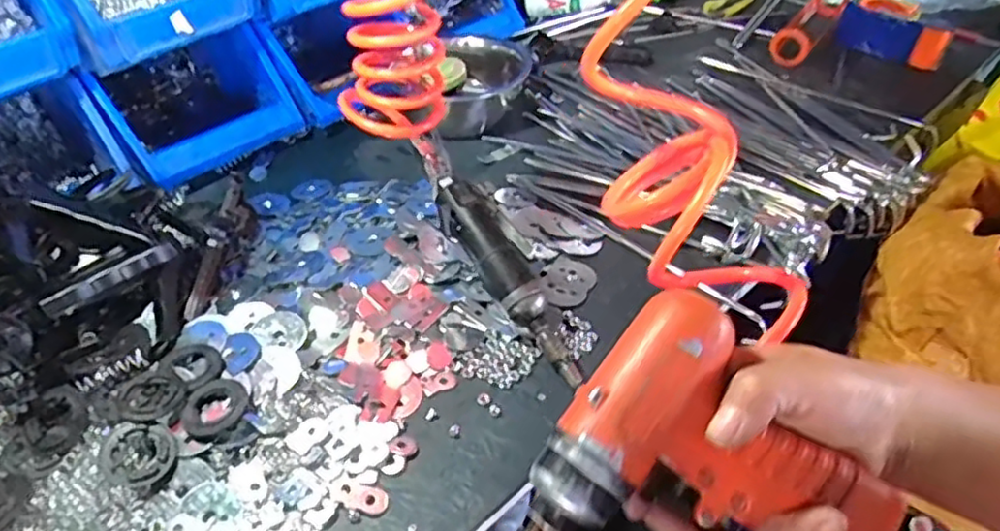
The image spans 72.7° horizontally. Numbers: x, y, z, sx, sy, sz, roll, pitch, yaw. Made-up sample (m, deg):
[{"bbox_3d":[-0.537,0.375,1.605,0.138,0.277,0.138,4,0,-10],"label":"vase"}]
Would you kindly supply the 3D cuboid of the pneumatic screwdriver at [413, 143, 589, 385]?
[{"bbox_3d":[-0.003,-0.007,0.576,0.043,0.034,0.244,-26,72,-26],"label":"pneumatic screwdriver"}]

